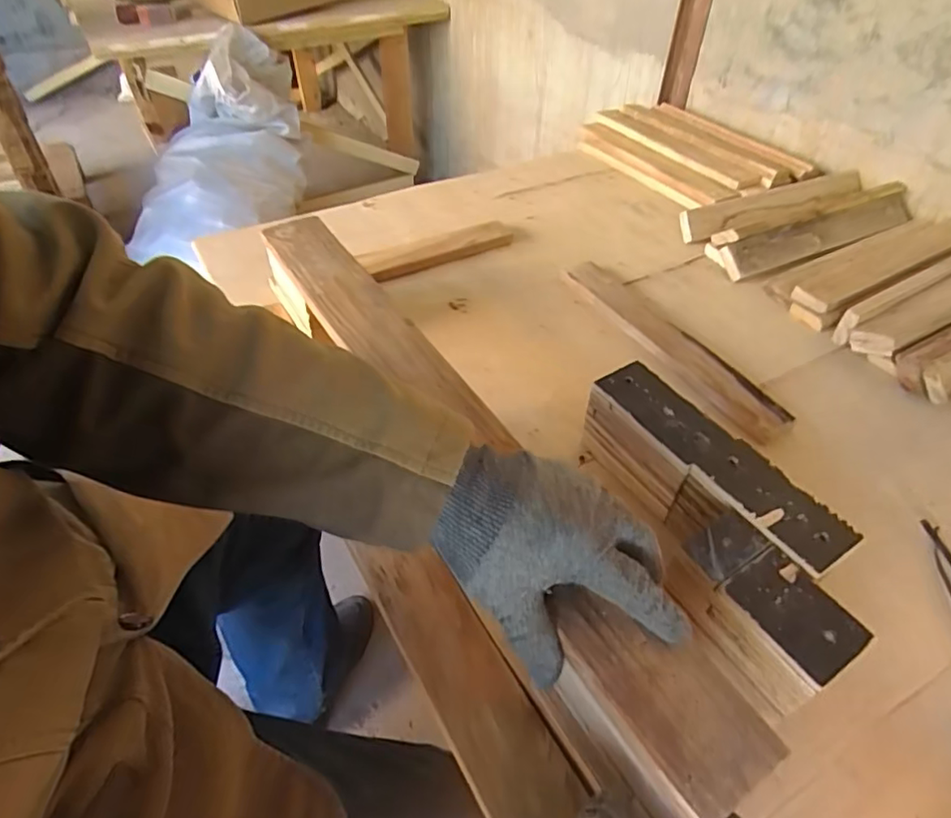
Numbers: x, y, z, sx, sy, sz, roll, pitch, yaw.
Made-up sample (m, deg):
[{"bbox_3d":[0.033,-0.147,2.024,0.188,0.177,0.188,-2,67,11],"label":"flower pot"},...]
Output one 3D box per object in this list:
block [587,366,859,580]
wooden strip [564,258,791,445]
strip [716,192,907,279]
[{"bbox_3d":[0.193,0.062,0.512,0.066,0.088,0.236,-26,52,-25],"label":"block"},{"bbox_3d":[0.235,-0.084,0.702,0.069,0.020,0.338,-21,50,-22],"label":"wooden strip"},{"bbox_3d":[0.527,-0.268,0.876,0.395,0.016,0.050,-21,93,-21],"label":"strip"}]

